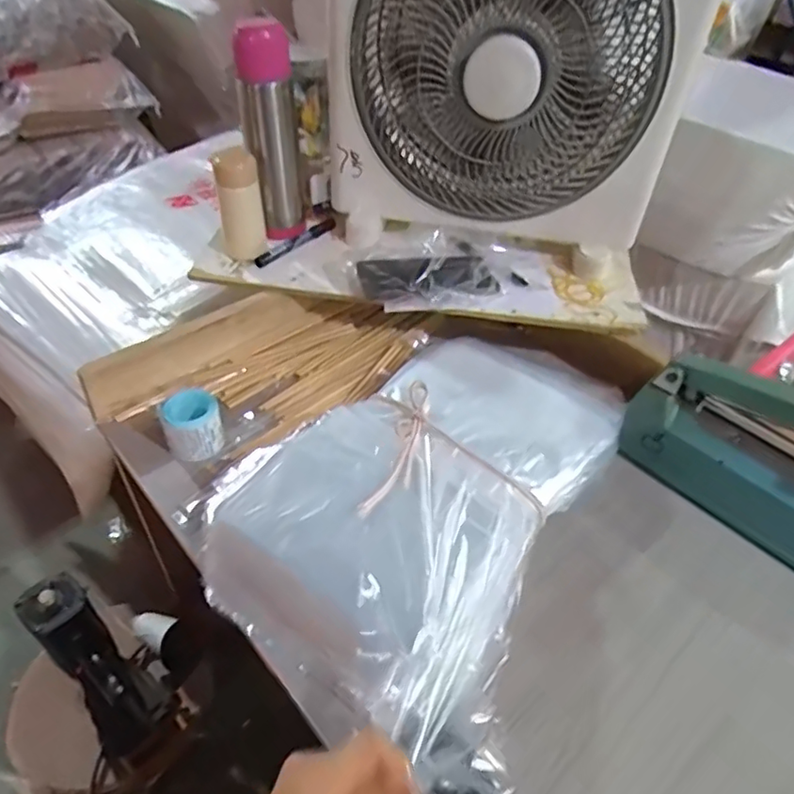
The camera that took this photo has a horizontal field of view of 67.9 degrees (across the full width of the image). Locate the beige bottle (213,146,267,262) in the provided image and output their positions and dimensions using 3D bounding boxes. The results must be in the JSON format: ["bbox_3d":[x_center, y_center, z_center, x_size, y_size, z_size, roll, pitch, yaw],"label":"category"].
[{"bbox_3d":[-0.188,-0.230,0.714,0.054,0.121,0.039,-7,46,-11],"label":"beige bottle"}]

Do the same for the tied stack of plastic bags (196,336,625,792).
[{"bbox_3d":[0.046,0.067,0.567,0.260,0.059,0.435,32,52,24],"label":"tied stack of plastic bags"}]

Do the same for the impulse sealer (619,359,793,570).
[{"bbox_3d":[0.358,0.060,0.520,0.066,0.170,0.288,-34,56,-31],"label":"impulse sealer"}]

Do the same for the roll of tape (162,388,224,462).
[{"bbox_3d":[-0.208,0.027,0.603,0.054,0.051,0.052,-12,48,-16],"label":"roll of tape"}]

